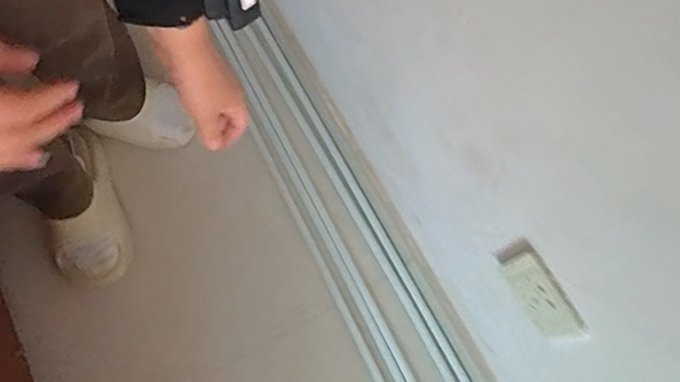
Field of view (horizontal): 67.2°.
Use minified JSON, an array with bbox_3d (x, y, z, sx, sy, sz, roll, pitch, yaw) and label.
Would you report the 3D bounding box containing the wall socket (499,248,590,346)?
[{"bbox_3d":[0.200,0.108,0.517,0.012,0.094,0.093,-28,76,-12],"label":"wall socket"}]

